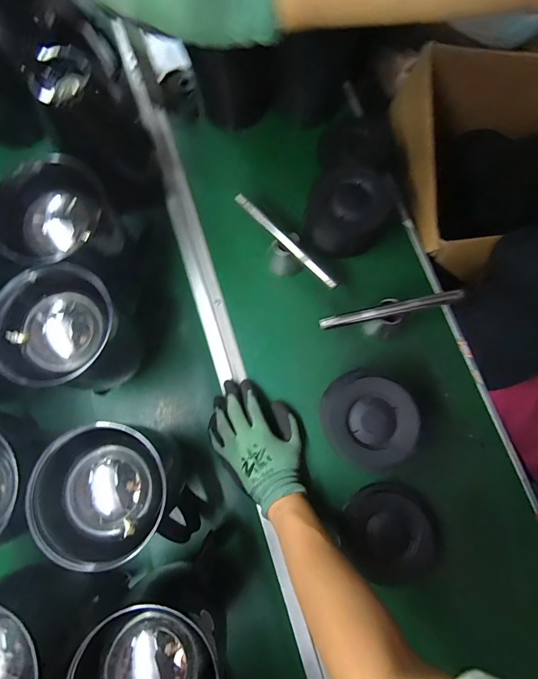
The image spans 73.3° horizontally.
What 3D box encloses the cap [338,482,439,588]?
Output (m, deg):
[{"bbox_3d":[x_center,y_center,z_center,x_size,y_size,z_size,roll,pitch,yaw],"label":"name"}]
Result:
[{"bbox_3d":[0.161,0.255,0.482,0.117,0.022,0.114,0,78,1],"label":"cap"}]

